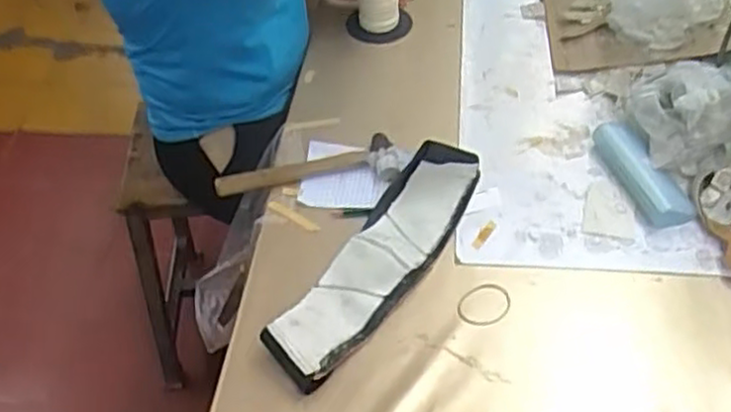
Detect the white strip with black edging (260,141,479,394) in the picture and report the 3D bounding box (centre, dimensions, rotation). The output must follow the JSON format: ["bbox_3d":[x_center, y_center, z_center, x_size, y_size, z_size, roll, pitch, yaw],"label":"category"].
[{"bbox_3d":[0.012,0.053,0.790,0.085,0.062,0.310,24,55,25],"label":"white strip with black edging"}]

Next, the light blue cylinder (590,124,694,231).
[{"bbox_3d":[0.320,-0.043,0.869,0.050,0.026,0.163,-14,48,-6],"label":"light blue cylinder"}]

